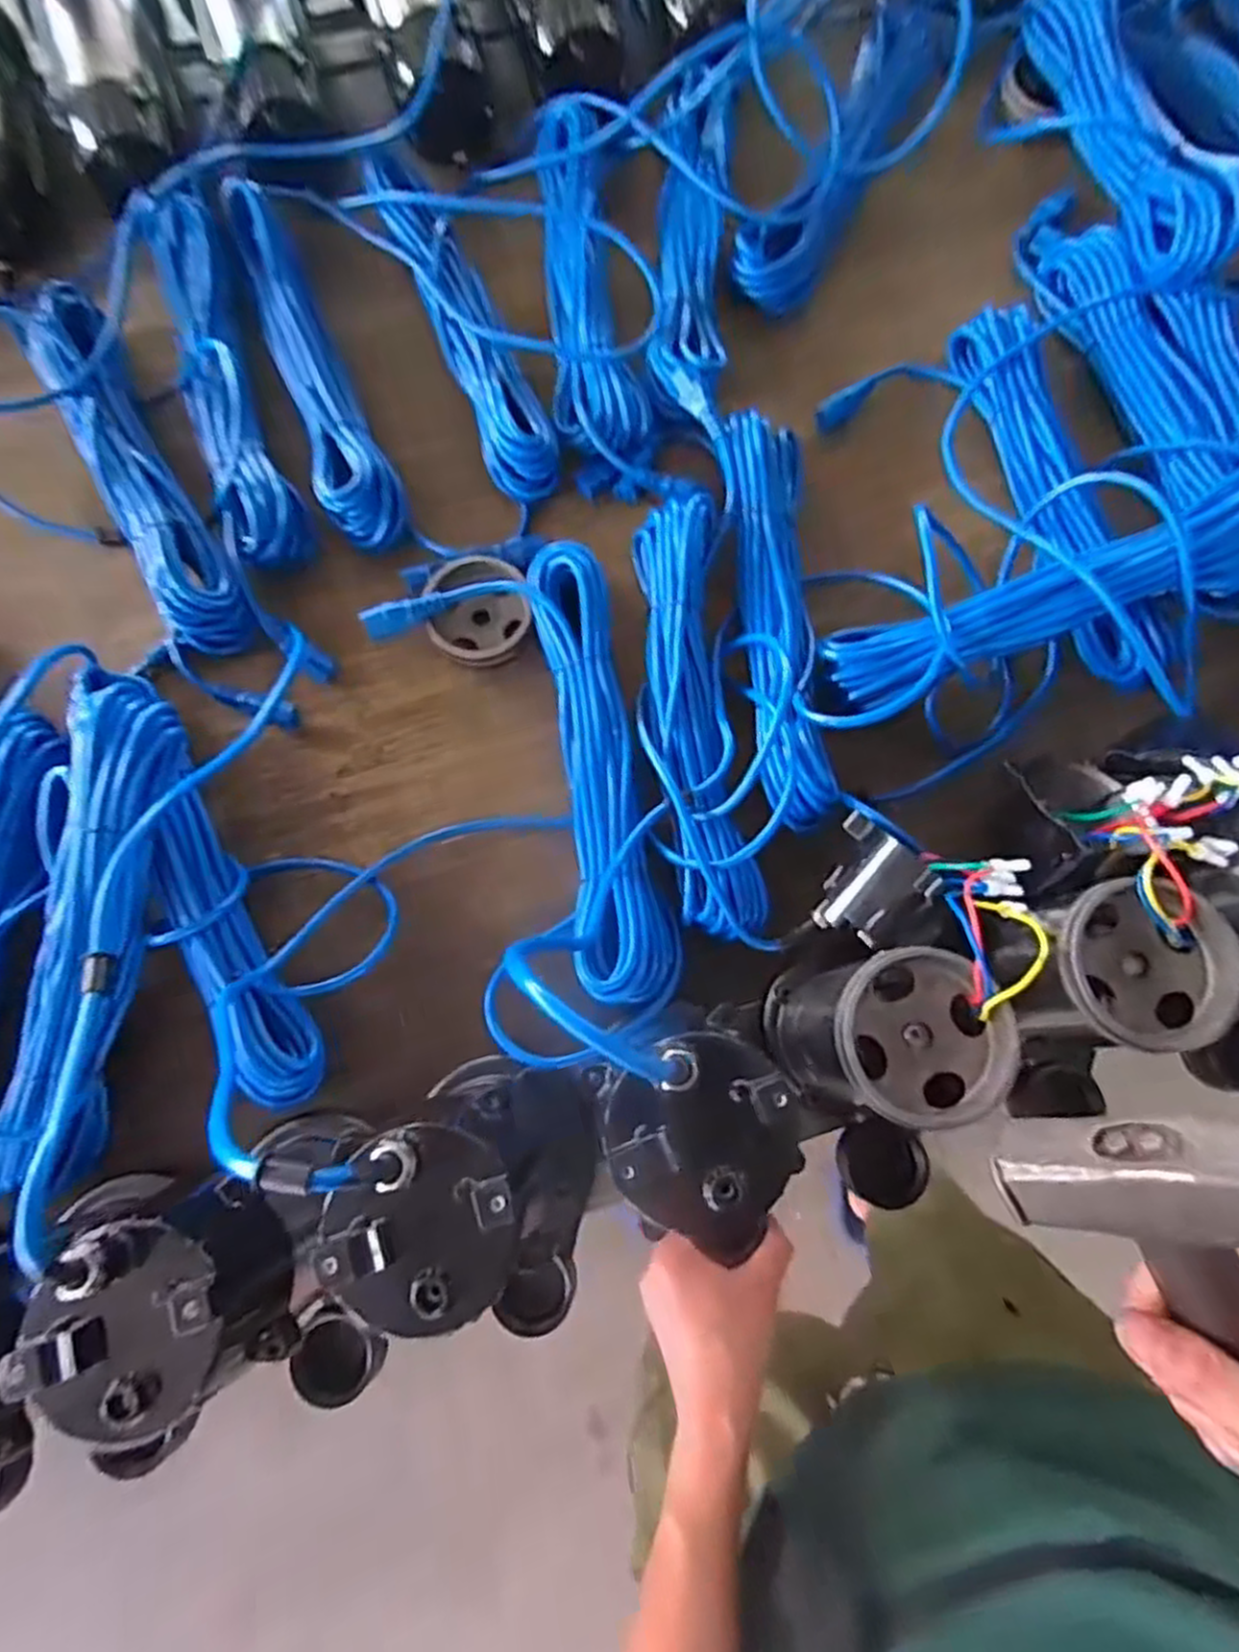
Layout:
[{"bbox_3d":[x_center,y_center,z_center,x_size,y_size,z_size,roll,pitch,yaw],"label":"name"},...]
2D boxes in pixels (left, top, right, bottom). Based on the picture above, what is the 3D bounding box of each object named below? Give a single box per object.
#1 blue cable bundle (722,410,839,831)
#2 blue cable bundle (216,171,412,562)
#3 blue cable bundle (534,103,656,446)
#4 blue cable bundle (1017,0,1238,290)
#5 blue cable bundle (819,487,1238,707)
[{"bbox_3d":[0.127,-0.167,0.594,0.075,0.051,0.342,-3,78,-1],"label":"blue cable bundle"},{"bbox_3d":[-0.267,-0.391,0.653,0.070,0.039,0.344,-25,79,-5],"label":"blue cable bundle"},{"bbox_3d":[-0.035,-0.483,0.677,0.074,0.035,0.339,-9,78,-2],"label":"blue cable bundle"},{"bbox_3d":[0.442,-0.616,0.665,0.056,0.081,0.343,-12,78,-3],"label":"blue cable bundle"},{"bbox_3d":[0.320,-0.163,0.570,0.345,0.047,0.072,-17,78,-4],"label":"blue cable bundle"}]

